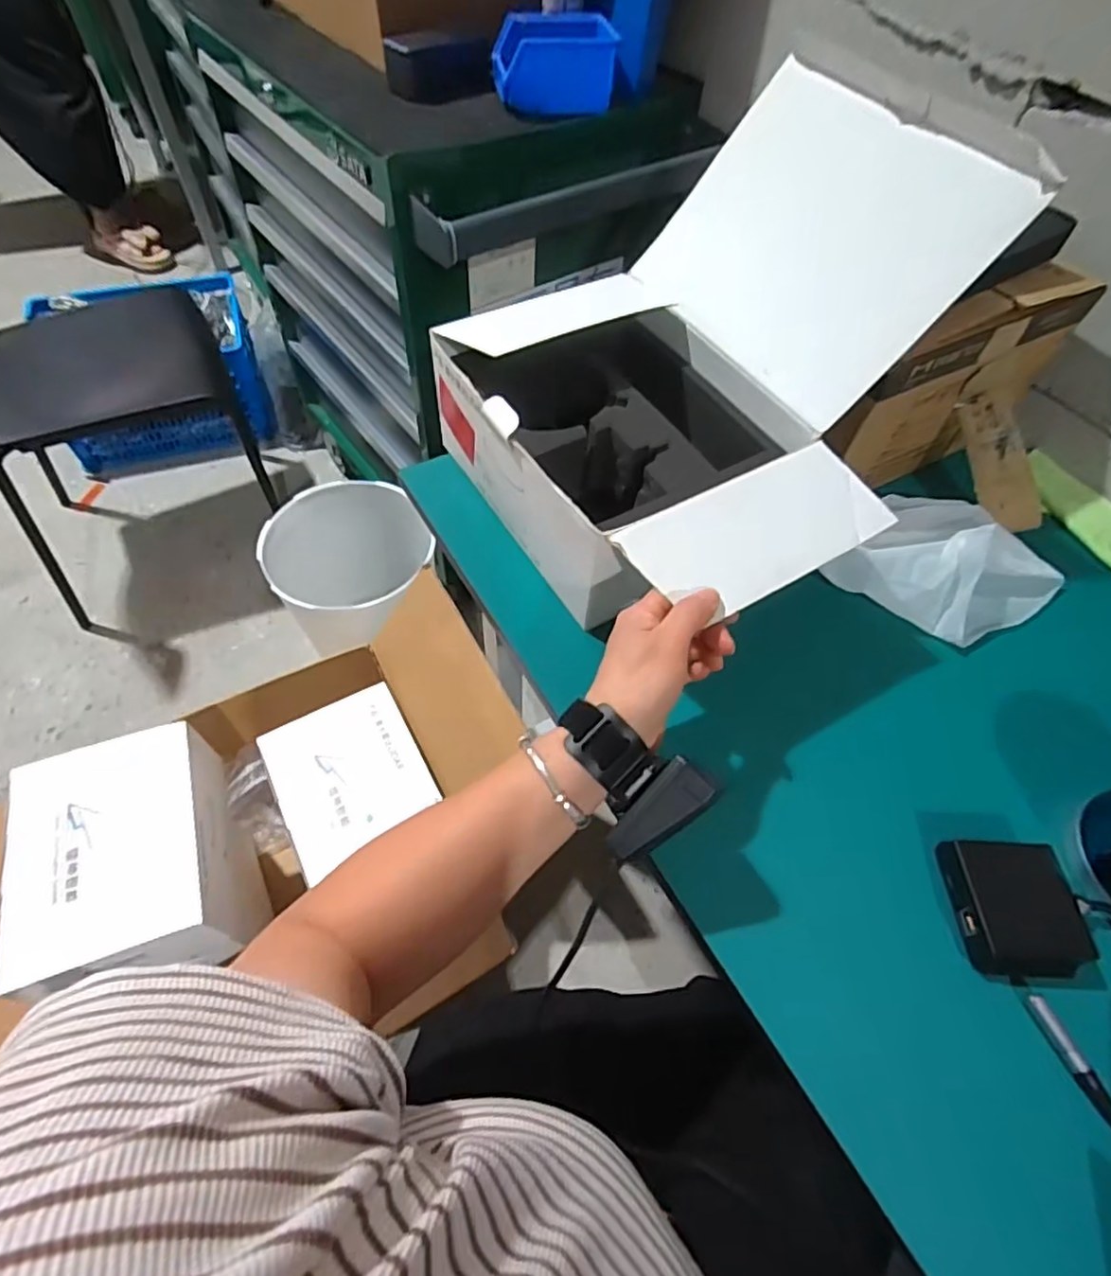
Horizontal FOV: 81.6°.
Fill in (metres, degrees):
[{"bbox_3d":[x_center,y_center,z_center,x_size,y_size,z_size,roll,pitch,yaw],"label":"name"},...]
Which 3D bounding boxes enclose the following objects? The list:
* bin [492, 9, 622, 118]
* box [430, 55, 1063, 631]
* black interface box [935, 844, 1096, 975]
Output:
[{"bbox_3d":[-0.001,-0.694,0.779,0.145,0.072,0.089,-4,57,-6],"label":"bin"},{"bbox_3d":[0.134,-0.213,0.506,0.351,0.239,0.327,-29,63,-20],"label":"box"},{"bbox_3d":[0.298,0.176,0.420,0.068,0.032,0.077,2,57,-2],"label":"black interface box"}]

